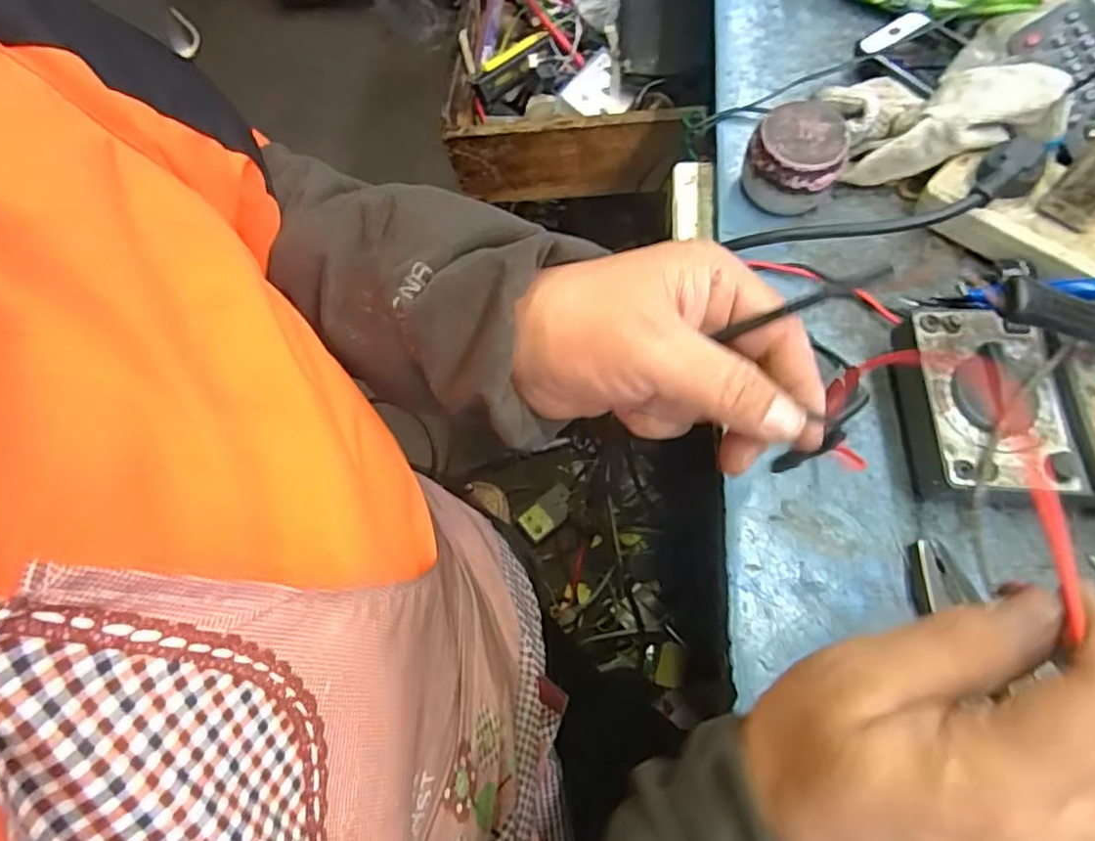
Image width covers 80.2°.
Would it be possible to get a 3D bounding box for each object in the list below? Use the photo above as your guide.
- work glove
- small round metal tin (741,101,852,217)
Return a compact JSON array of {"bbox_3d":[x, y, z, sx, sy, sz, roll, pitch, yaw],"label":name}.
[{"bbox_3d":[0.263,-0.210,0.443,0.138,0.056,0.082,-5,67,-3],"label":"work glove"},{"bbox_3d":[0.166,-0.175,0.438,0.061,0.050,0.060,26,69,10],"label":"small round metal tin"}]

